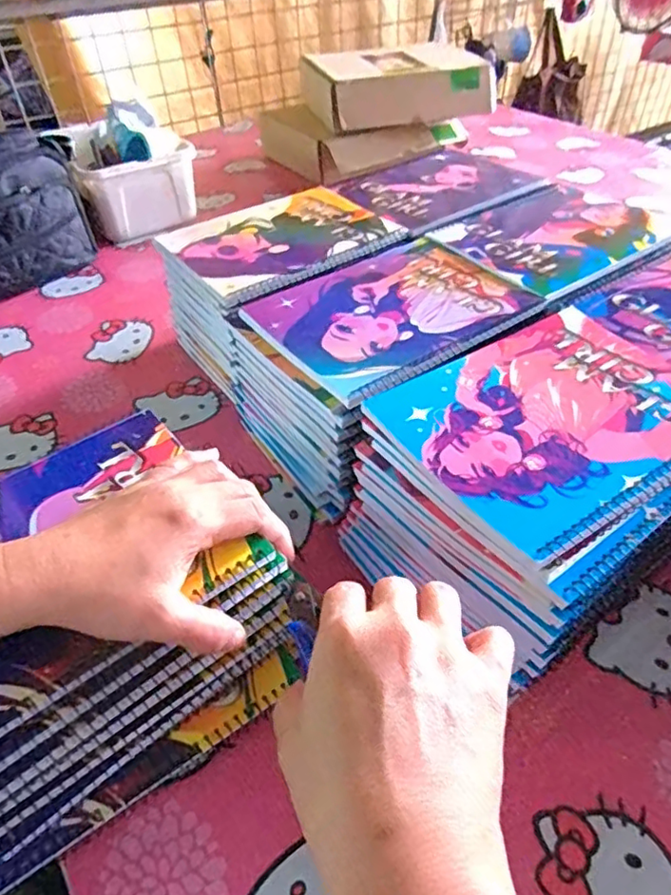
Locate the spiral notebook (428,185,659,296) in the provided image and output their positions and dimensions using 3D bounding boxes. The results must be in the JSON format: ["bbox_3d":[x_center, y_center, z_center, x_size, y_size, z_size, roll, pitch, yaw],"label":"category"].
[{"bbox_3d":[0.201,-0.200,0.549,0.181,0.006,0.149,-27,49,-23],"label":"spiral notebook"}]

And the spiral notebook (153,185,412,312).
[{"bbox_3d":[-0.052,-0.202,0.566,0.189,0.005,0.157,-27,49,-23],"label":"spiral notebook"}]

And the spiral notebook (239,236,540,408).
[{"bbox_3d":[0.043,-0.111,0.474,0.190,0.006,0.158,-28,49,-24],"label":"spiral notebook"}]

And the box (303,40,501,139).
[{"bbox_3d":[0.092,-0.627,1.017,0.315,0.074,0.215,-15,45,-12],"label":"box"}]

